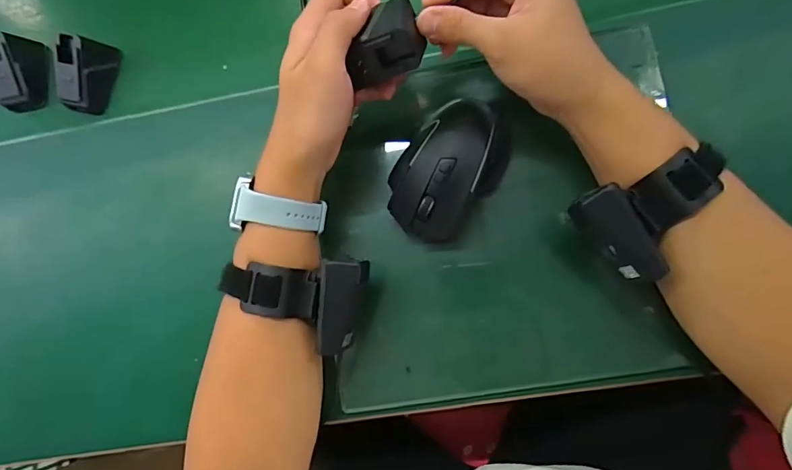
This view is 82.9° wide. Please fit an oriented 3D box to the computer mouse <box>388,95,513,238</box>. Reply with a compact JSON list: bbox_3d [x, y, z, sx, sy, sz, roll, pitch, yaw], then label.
[{"bbox_3d":[0.041,-0.051,0.357,0.072,0.042,0.116,38,88,10],"label":"computer mouse"}]

